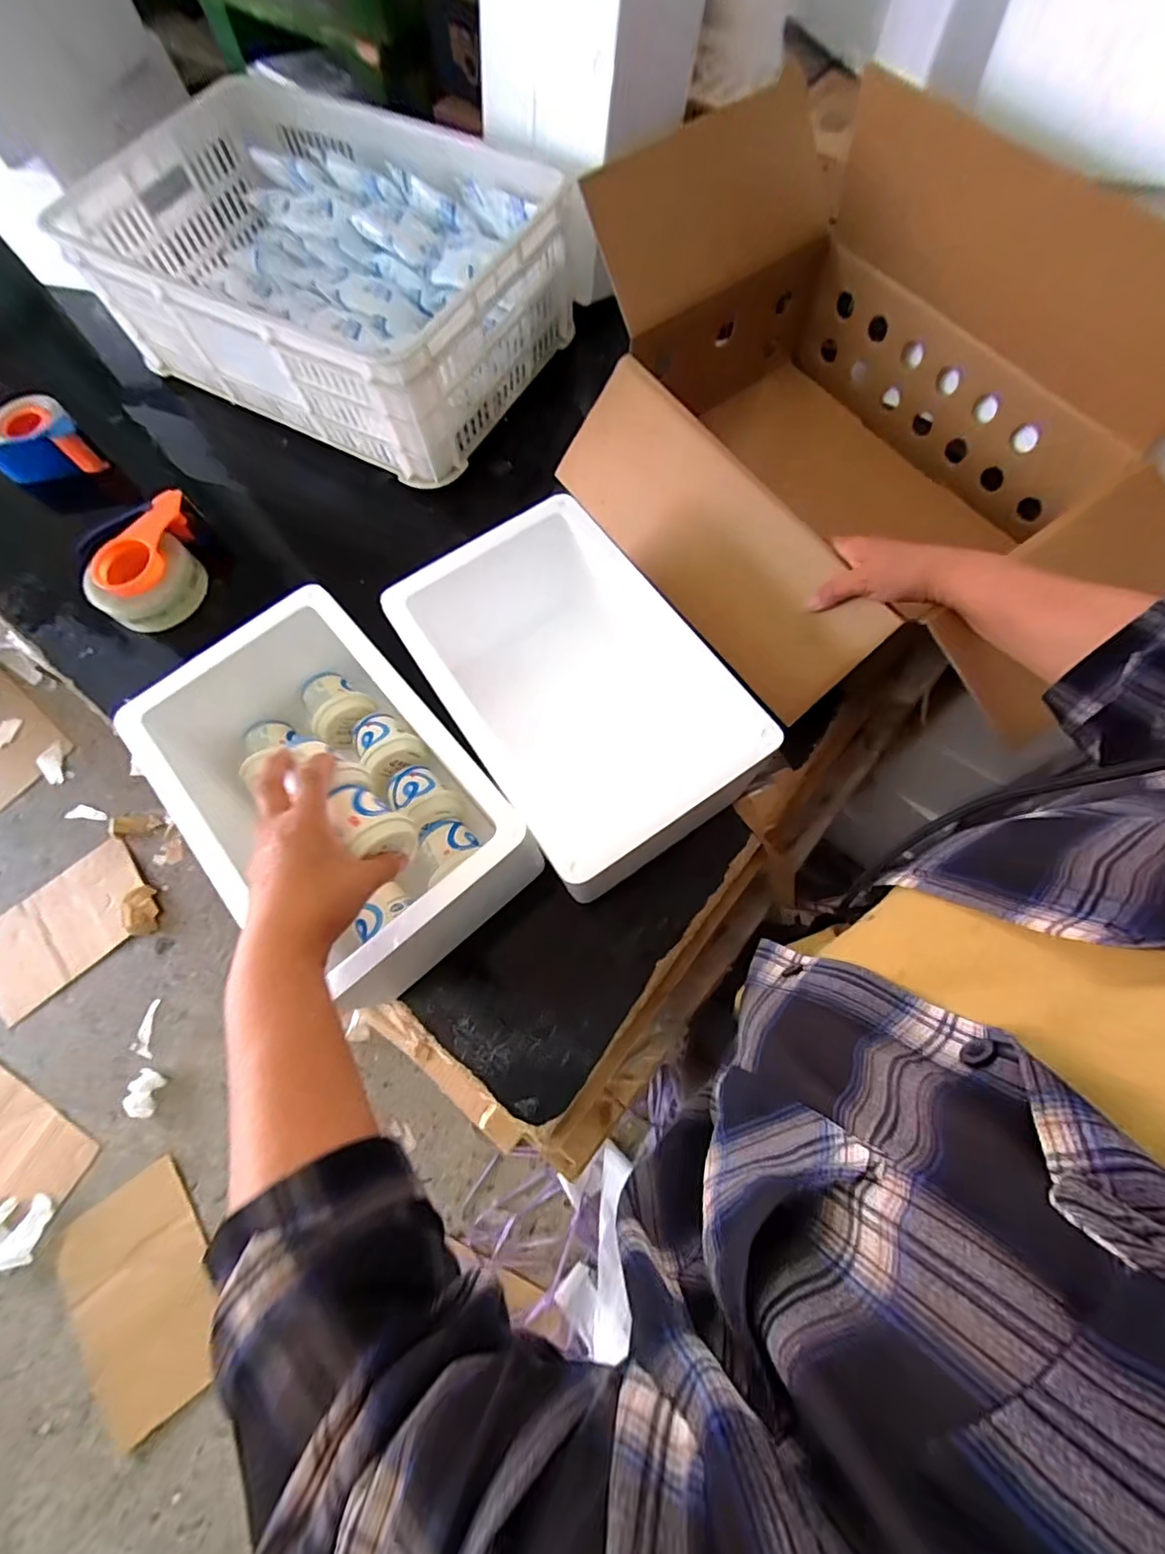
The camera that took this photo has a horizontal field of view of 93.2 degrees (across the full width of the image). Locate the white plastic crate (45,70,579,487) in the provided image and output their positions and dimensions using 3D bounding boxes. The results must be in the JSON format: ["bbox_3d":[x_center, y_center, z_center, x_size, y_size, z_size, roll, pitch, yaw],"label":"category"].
[{"bbox_3d":[-0.355,-0.705,0.766,0.586,0.228,0.408,32,75,12],"label":"white plastic crate"}]

